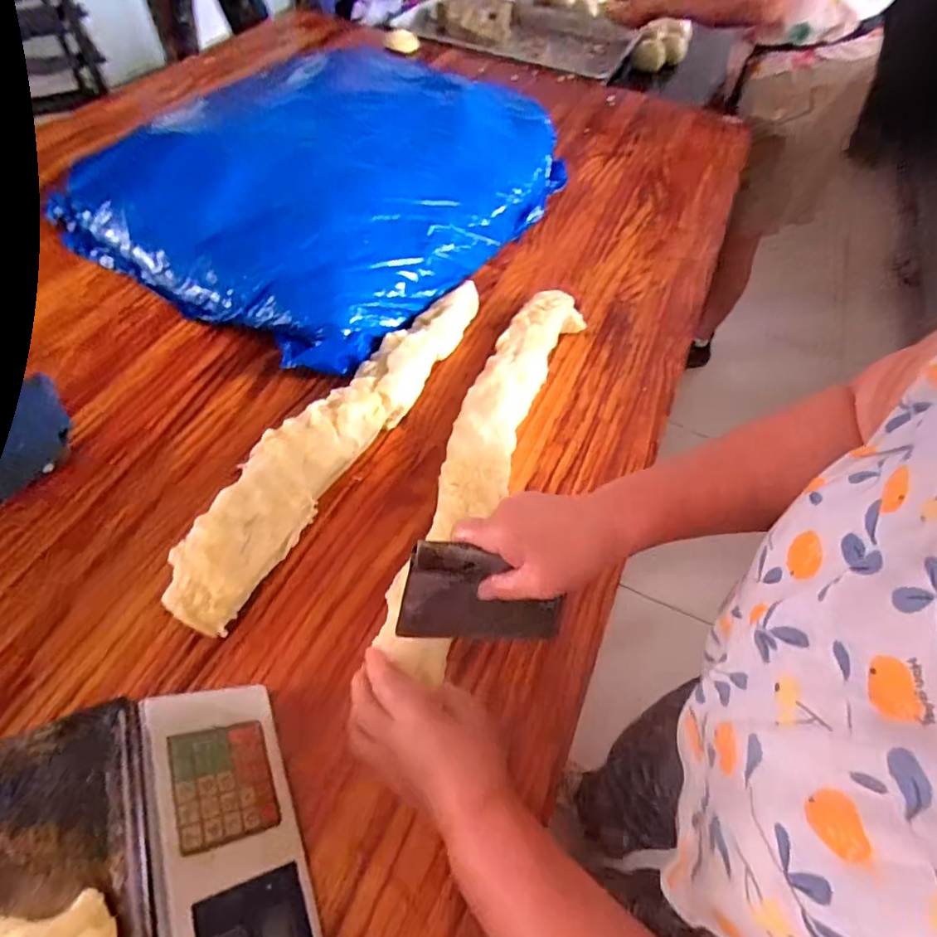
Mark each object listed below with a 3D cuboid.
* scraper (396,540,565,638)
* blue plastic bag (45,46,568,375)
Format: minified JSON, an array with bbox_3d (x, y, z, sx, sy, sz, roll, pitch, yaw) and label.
[{"bbox_3d":[0.014,0.099,0.422,0.129,0.100,0.021,8,37,-15],"label":"scraper"},{"bbox_3d":[-0.174,-0.503,0.876,0.588,0.128,0.778,33,60,17],"label":"blue plastic bag"}]

